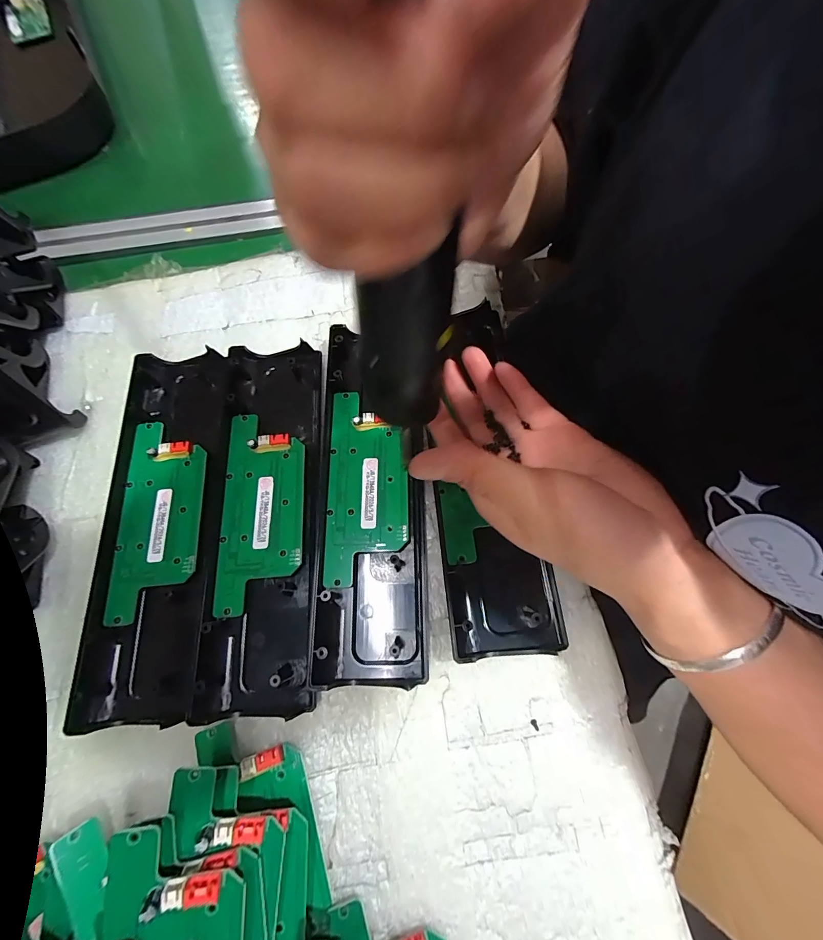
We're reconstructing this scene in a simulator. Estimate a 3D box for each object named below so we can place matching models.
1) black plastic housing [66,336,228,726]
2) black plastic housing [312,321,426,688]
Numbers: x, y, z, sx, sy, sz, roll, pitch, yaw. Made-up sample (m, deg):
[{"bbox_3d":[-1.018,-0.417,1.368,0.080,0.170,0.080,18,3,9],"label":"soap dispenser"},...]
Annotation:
[{"bbox_3d":[-0.171,0.028,0.253,0.072,0.013,0.245,-4,70,-1],"label":"black plastic housing"},{"bbox_3d":[-0.028,0.015,0.248,0.073,0.035,0.223,-1,71,2],"label":"black plastic housing"}]

